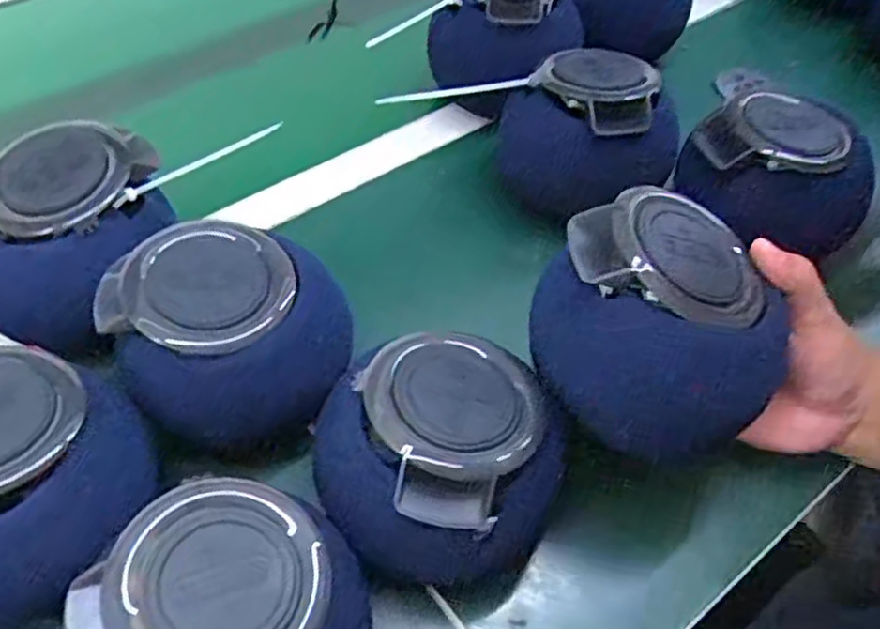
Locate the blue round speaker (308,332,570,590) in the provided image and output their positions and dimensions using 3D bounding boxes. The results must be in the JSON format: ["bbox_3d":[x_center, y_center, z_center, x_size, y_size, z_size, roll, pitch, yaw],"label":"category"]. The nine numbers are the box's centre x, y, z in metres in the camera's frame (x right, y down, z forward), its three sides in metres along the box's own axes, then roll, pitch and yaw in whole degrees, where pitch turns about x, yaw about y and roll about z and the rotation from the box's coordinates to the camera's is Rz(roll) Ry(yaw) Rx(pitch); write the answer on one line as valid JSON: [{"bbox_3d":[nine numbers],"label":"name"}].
[{"bbox_3d":[0.004,0.080,0.389,0.110,0.105,0.112,2,52,-2],"label":"blue round speaker"}]

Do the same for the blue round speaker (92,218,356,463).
[{"bbox_3d":[-0.125,0.011,0.446,0.133,0.111,0.124,13,53,7],"label":"blue round speaker"}]

